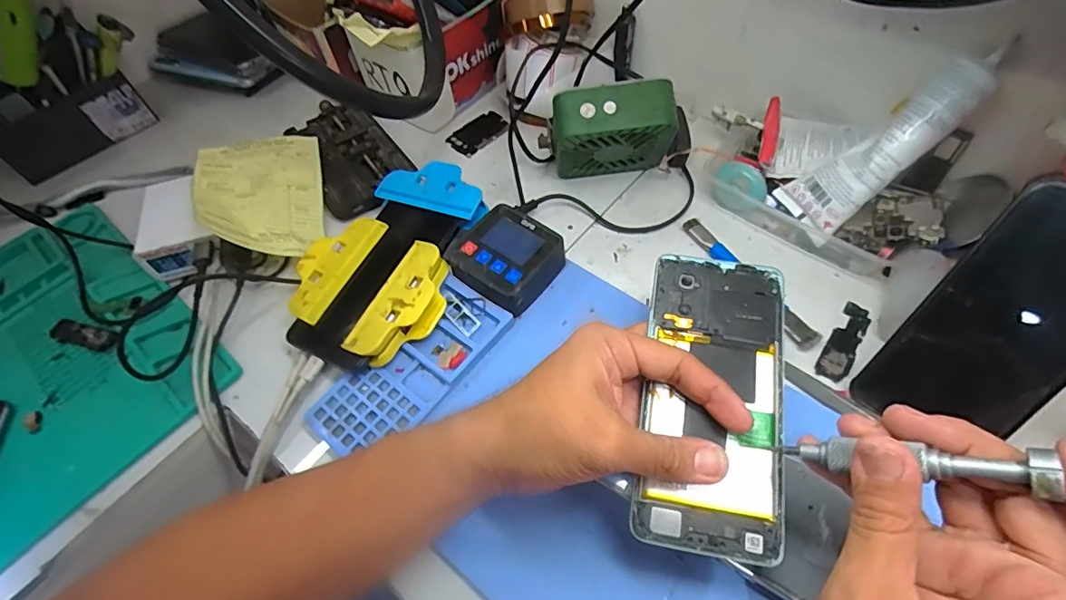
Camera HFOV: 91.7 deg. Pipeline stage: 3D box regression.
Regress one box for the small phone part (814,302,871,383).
[{"bbox_3d":[0.225,0.029,0.372,0.020,0.004,0.070,29,64,23],"label":"small phone part"}]

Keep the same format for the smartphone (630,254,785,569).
[{"bbox_3d":[0.100,0.052,0.288,0.073,0.006,0.163,7,67,8],"label":"smartphone"}]

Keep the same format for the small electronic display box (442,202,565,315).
[{"bbox_3d":[-0.022,-0.032,0.409,0.072,0.036,0.072,31,64,24],"label":"small electronic display box"}]

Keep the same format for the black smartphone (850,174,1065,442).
[{"bbox_3d":[0.272,0.015,0.298,0.077,0.160,0.007,41,24,29],"label":"black smartphone"}]

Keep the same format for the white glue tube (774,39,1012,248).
[{"bbox_3d":[0.256,-0.112,0.375,0.023,0.153,0.048,12,44,-38],"label":"white glue tube"}]

